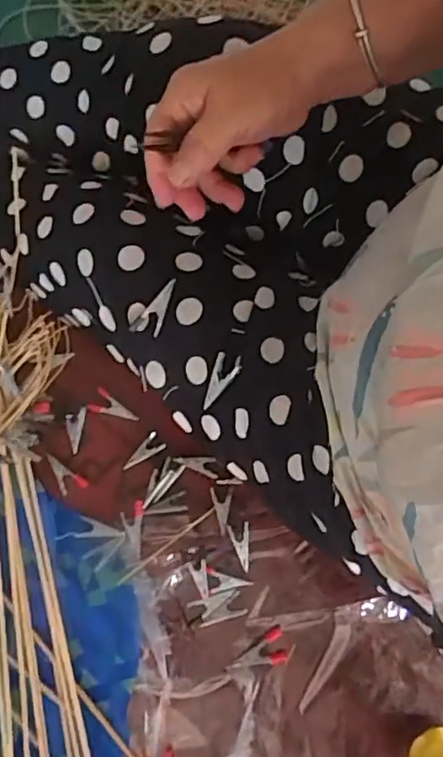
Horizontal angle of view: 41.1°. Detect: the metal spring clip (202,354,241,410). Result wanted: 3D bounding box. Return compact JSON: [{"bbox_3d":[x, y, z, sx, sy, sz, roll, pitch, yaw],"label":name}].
[{"bbox_3d":[-0.002,0.002,0.416,0.019,0.007,0.045,35,111,13],"label":"metal spring clip"}]

